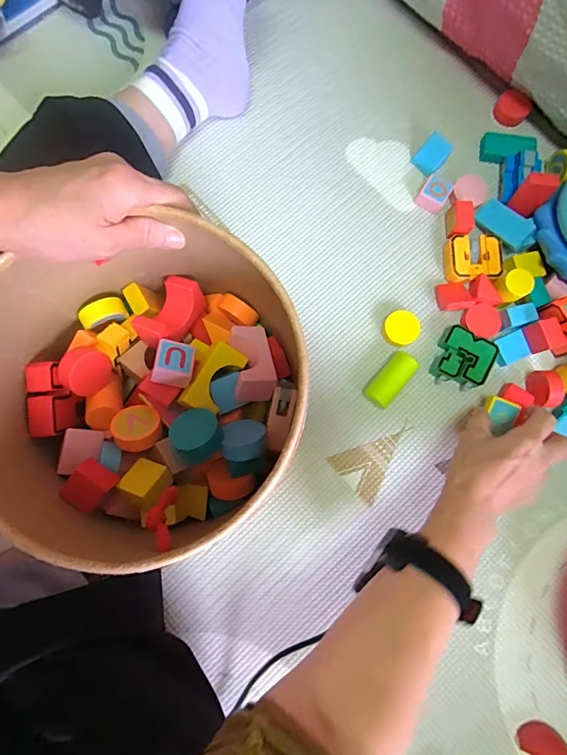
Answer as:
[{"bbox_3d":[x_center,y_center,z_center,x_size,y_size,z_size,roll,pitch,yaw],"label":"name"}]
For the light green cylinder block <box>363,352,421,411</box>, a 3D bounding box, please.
[{"bbox_3d":[0.116,0.003,0.441,0.027,0.031,0.065,40,82,6],"label":"light green cylinder block"}]

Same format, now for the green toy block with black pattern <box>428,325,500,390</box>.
[{"bbox_3d":[0.198,-0.018,0.448,0.055,0.024,0.057,24,80,3],"label":"green toy block with black pattern"}]

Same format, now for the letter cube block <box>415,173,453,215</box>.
[{"bbox_3d":[0.177,-0.214,0.476,0.031,0.025,0.030,35,81,5],"label":"letter cube block"}]

